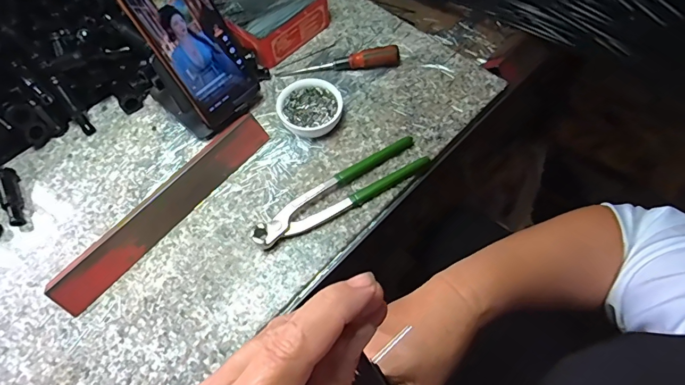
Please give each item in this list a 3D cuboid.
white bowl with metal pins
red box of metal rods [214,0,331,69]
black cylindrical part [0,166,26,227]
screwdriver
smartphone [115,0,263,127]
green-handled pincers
[{"bbox_3d":[-0.036,-0.094,0.486,0.070,0.026,0.070,-1,62,2],"label":"white bowl with metal pins"},{"bbox_3d":[-0.096,-0.234,0.554,0.120,0.047,0.132,38,70,20],"label":"red box of metal rods"},{"bbox_3d":[-0.352,0.004,0.451,0.019,0.023,0.069,-28,64,-12],"label":"black cylindrical part"},{"bbox_3d":[-0.004,-0.158,0.523,0.149,0.023,0.018,-7,62,-1],"label":"screwdriver"},{"bbox_3d":[-0.148,-0.153,0.434,0.082,0.165,0.008,-45,44,-18],"label":"smartphone"},{"bbox_3d":[-0.002,-0.001,0.441,0.193,0.017,0.042,-29,64,-13],"label":"green-handled pincers"}]

